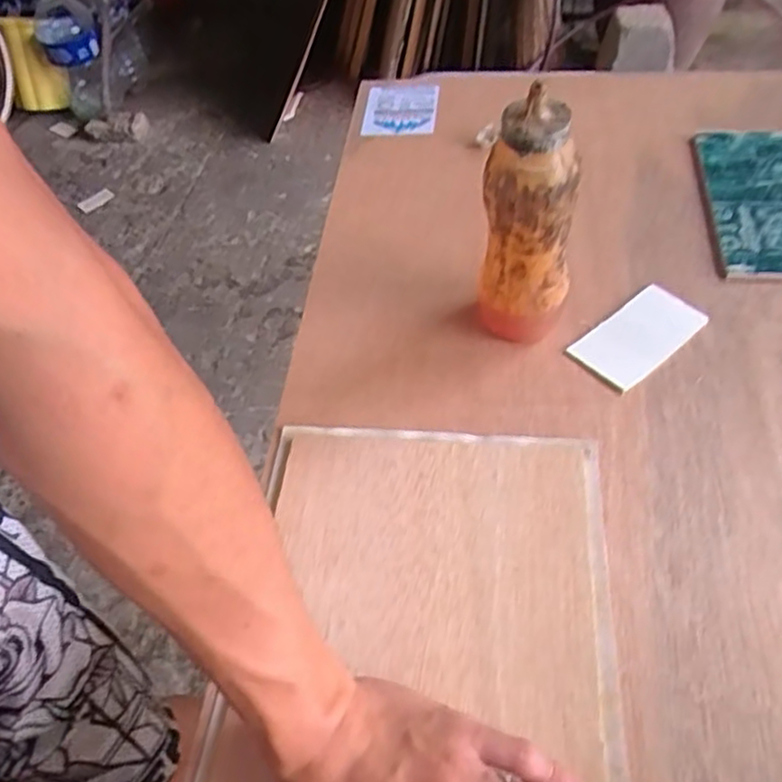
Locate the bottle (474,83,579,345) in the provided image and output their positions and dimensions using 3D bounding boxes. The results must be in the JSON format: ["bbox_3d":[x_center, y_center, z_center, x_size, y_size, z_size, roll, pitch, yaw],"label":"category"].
[{"bbox_3d":[0.084,-0.100,0.446,0.043,0.176,0.059,-37,57,-21],"label":"bottle"}]

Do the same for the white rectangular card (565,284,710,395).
[{"bbox_3d":[0.177,-0.039,0.492,0.093,0.011,0.052,-33,56,-19],"label":"white rectangular card"}]

